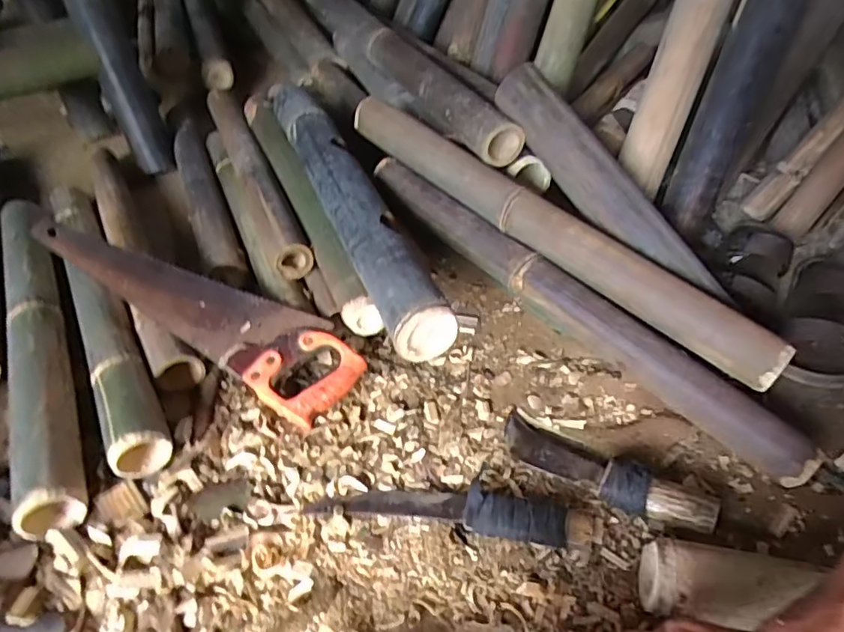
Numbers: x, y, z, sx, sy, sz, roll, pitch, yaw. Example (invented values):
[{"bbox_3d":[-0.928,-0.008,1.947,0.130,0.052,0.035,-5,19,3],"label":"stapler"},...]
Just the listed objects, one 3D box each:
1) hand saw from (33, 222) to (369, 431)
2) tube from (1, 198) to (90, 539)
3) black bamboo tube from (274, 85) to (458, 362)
[{"bbox_3d":[-0.301,-0.030,0.745,0.491,0.022,0.124,31,65,14],"label":"hand saw"},{"bbox_3d":[-0.526,0.010,0.764,0.073,0.063,0.643,-21,47,-20],"label":"tube"},{"bbox_3d":[-0.114,-0.180,0.803,0.076,0.079,0.619,-17,45,-16],"label":"black bamboo tube"}]

